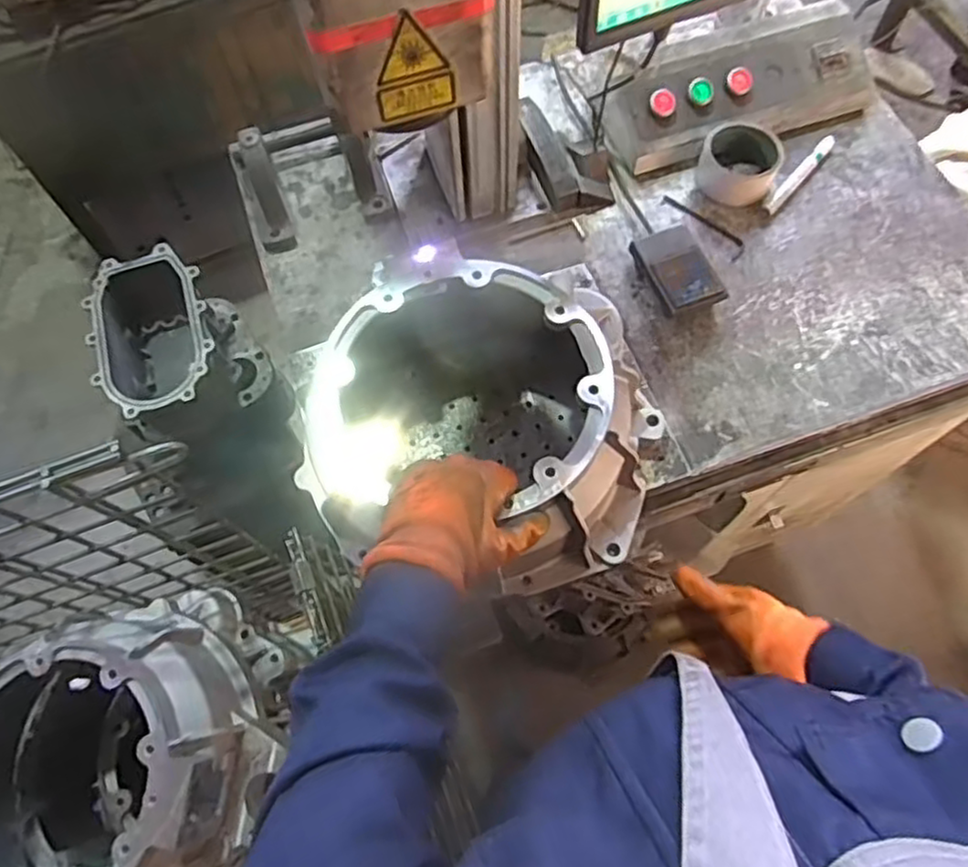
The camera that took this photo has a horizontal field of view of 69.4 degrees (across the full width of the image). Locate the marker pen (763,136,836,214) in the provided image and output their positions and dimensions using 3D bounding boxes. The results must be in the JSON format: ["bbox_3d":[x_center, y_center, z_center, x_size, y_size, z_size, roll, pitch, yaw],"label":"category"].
[{"bbox_3d":[0.376,-0.310,0.831,0.018,0.012,0.136,39,73,16],"label":"marker pen"}]

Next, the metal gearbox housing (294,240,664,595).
[{"bbox_3d":[0.008,-0.019,0.655,0.309,0.144,0.282,16,68,9],"label":"metal gearbox housing"}]

